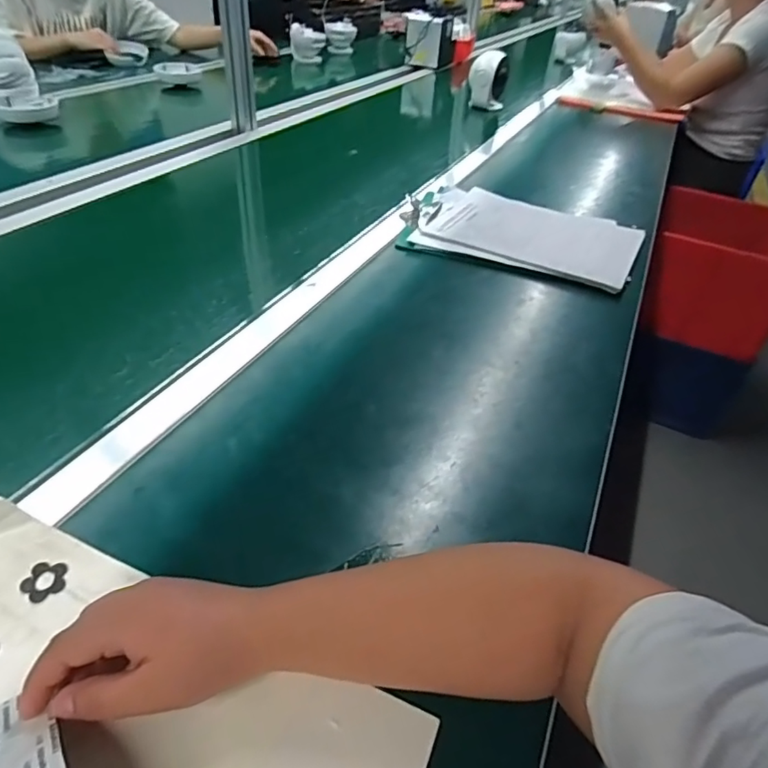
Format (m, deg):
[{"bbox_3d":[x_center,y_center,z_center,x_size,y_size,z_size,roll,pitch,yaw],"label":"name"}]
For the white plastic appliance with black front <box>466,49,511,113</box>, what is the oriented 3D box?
[{"bbox_3d":[0.280,-0.827,1.452,0.109,0.127,0.100,8,40,3],"label":"white plastic appliance with black front"}]

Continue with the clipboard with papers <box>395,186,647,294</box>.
[{"bbox_3d":[0.209,-0.235,0.816,0.346,0.022,0.255,15,41,11],"label":"clipboard with papers"}]

